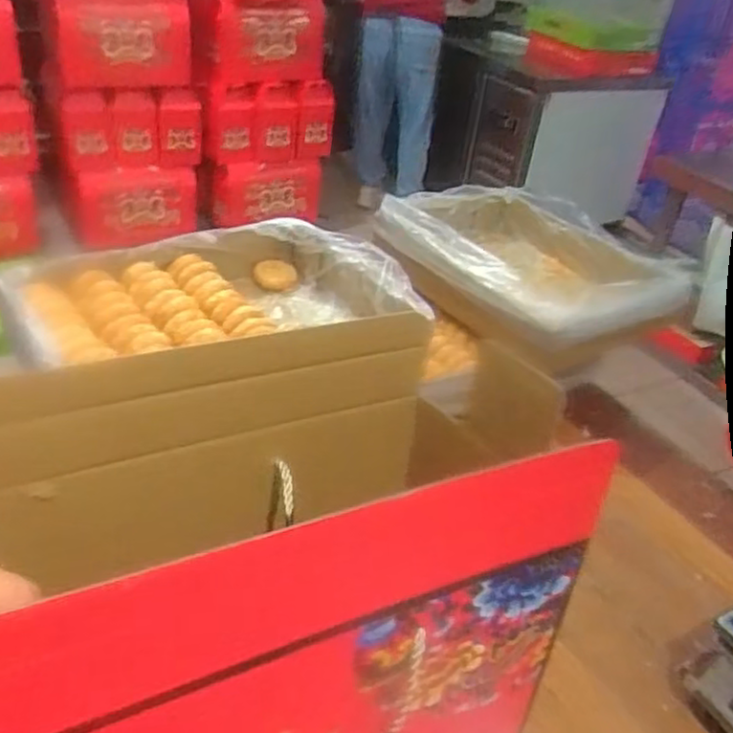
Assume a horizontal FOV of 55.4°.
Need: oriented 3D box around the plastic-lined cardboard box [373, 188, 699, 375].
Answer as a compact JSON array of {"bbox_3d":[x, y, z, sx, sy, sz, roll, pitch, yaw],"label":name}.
[{"bbox_3d":[0.288,-0.181,1.248,0.508,0.138,0.425,30,40,29],"label":"plastic-lined cardboard box"}]

